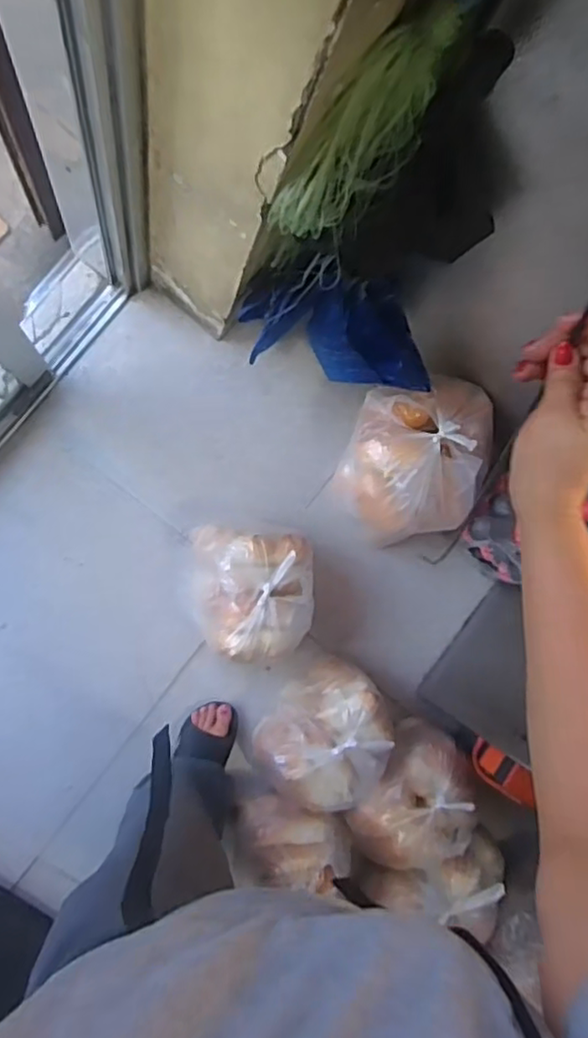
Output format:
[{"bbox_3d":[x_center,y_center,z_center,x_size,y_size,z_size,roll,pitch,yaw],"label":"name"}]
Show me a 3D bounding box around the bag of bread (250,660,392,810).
[{"bbox_3d":[0.051,0.381,1.131,0.237,0.194,0.186,-34,97,-10],"label":"bag of bread"}]

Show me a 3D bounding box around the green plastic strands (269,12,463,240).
[{"bbox_3d":[0.067,-0.365,0.611,0.075,0.097,0.222,41,120,-7],"label":"green plastic strands"}]

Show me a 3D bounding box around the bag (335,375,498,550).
[{"bbox_3d":[0.219,-0.098,1.138,0.265,0.163,0.274,-11,93,-12],"label":"bag"}]

